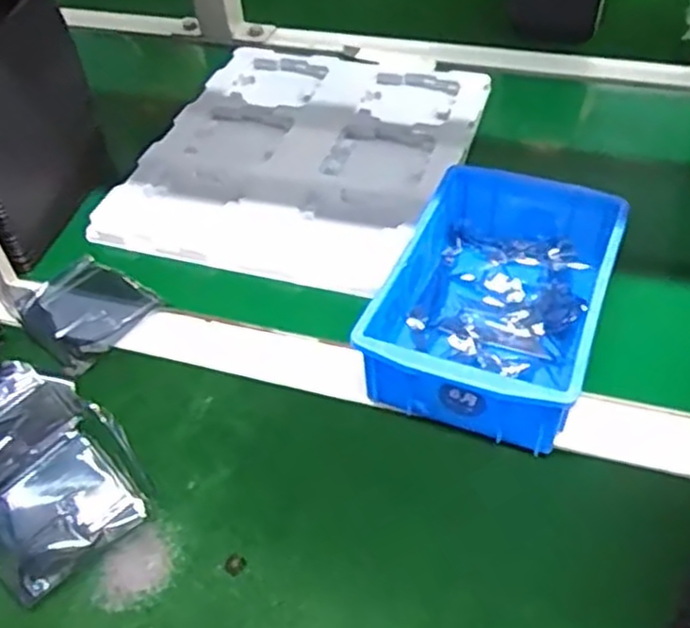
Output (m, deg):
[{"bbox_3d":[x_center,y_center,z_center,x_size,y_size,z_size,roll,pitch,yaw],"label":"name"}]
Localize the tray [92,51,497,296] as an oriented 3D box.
[{"bbox_3d":[-0.037,-0.151,0.660,0.262,0.012,0.325,15,50,19],"label":"tray"}]

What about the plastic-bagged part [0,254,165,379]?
[{"bbox_3d":[-0.192,-0.007,0.537,0.090,0.013,0.084,33,57,31],"label":"plastic-bagged part"}]

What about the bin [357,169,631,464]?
[{"bbox_3d":[0.102,-0.012,0.483,0.124,0.064,0.194,15,50,19],"label":"bin"}]

